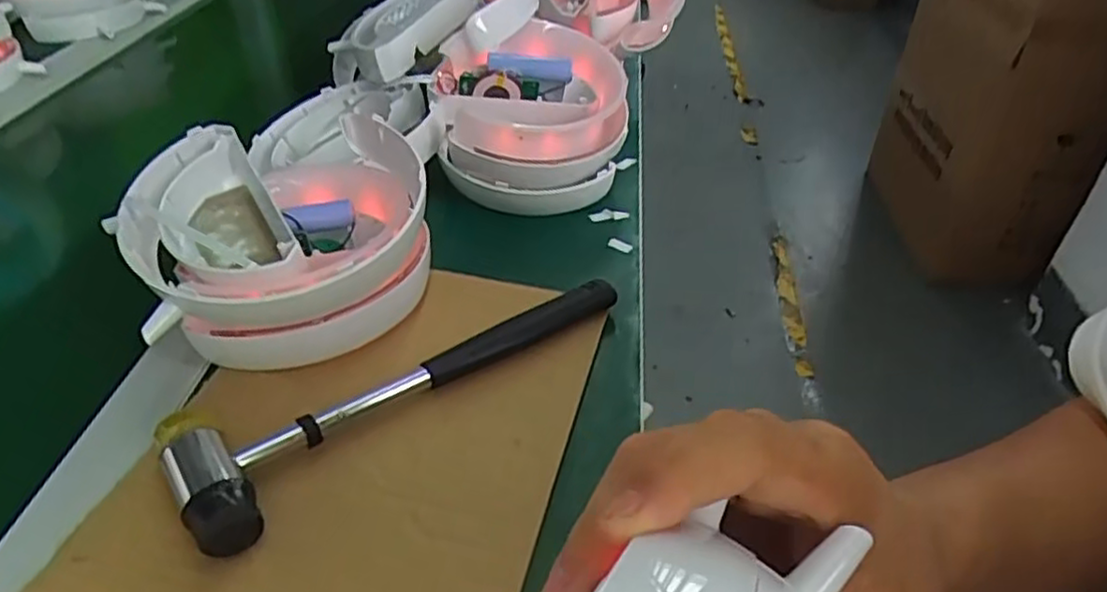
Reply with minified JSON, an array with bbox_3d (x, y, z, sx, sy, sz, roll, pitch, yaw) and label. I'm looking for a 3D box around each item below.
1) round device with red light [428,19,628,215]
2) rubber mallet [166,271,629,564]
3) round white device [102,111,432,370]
[{"bbox_3d":[-0.016,-0.136,0.554,0.145,0.089,0.147,1,39,-1],"label":"round device with red light"},{"bbox_3d":[-0.077,0.036,0.386,0.068,0.034,0.251,33,48,32],"label":"rubber mallet"},{"bbox_3d":[-0.154,-0.034,0.432,0.154,0.095,0.154,-3,36,2],"label":"round white device"}]

